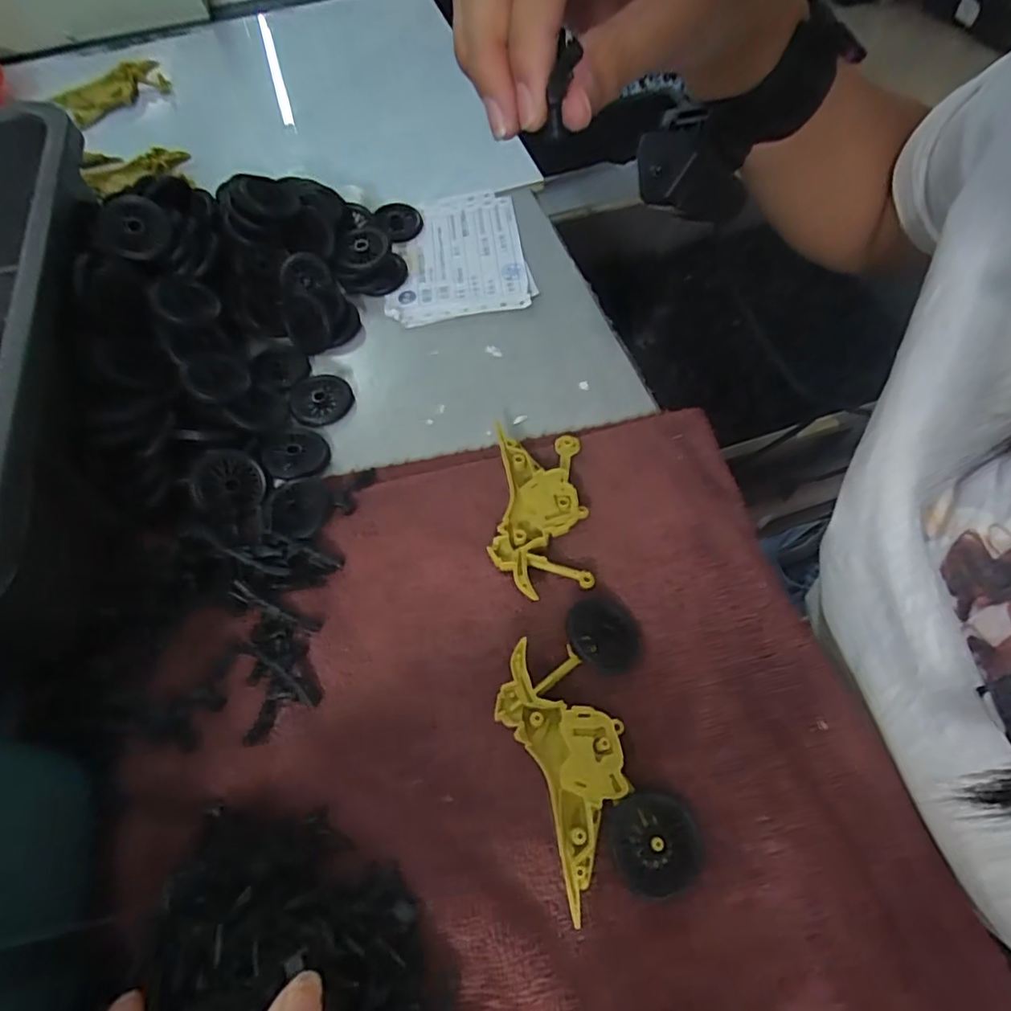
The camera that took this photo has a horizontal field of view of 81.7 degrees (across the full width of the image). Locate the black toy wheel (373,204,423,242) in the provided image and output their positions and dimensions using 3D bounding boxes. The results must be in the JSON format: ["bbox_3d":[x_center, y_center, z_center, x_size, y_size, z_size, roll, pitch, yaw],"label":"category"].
[{"bbox_3d":[-0.082,-0.219,0.452,0.036,0.005,0.033,-24,82,-21],"label":"black toy wheel"}]

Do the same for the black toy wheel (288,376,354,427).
[{"bbox_3d":[-0.117,-0.068,0.371,0.038,0.005,0.038,-1,60,2],"label":"black toy wheel"}]

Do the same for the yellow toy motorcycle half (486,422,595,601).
[{"bbox_3d":[0.018,0.002,0.316,0.049,0.012,0.098,-2,60,1],"label":"yellow toy motorcycle half"}]

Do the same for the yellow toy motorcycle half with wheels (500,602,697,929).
[{"bbox_3d":[0.036,0.103,0.256,0.067,0.015,0.118,-10,60,-3],"label":"yellow toy motorcycle half with wheels"}]

